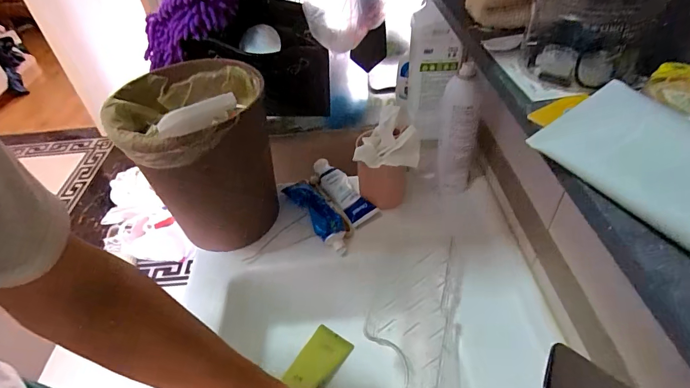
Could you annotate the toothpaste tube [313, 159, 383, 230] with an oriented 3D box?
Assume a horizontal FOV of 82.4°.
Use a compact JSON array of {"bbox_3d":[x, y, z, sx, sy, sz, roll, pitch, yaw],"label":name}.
[{"bbox_3d":[-0.006,-0.010,0.706,0.053,0.028,0.155,-26,46,-22],"label":"toothpaste tube"}]

